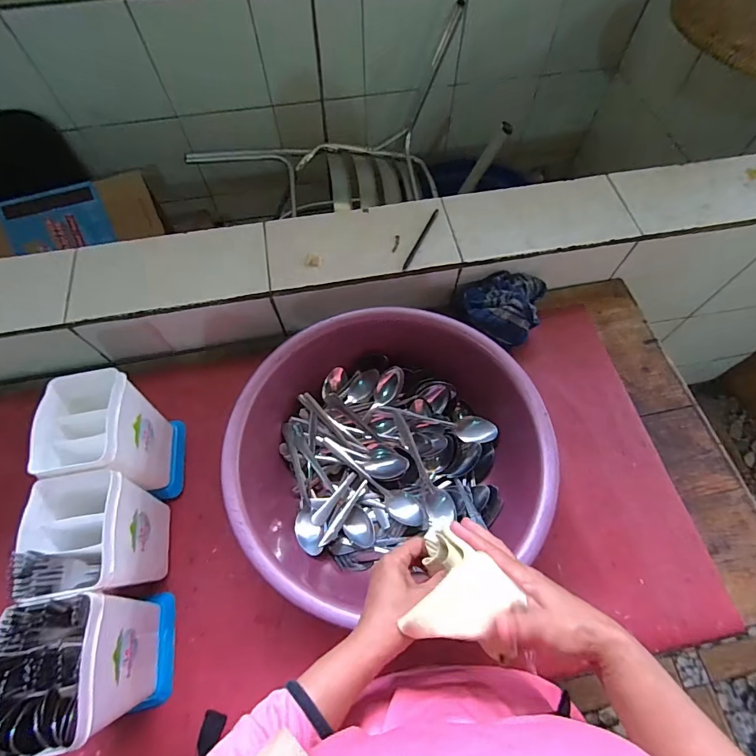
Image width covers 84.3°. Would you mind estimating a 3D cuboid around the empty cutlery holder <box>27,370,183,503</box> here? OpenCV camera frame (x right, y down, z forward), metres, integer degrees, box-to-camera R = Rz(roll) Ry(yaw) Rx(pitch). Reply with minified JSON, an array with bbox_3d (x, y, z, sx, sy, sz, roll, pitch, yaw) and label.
[{"bbox_3d":[-0.343,0.081,0.564,0.103,0.182,0.138,-5,65,-2],"label":"empty cutlery holder"}]

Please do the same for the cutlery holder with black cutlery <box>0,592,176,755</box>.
[{"bbox_3d":[-0.298,0.295,0.437,0.087,0.181,0.118,-8,65,-4],"label":"cutlery holder with black cutlery"}]

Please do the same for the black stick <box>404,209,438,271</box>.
[{"bbox_3d":[0.069,-0.226,0.670,0.008,0.008,0.131,23,67,11],"label":"black stick"}]

